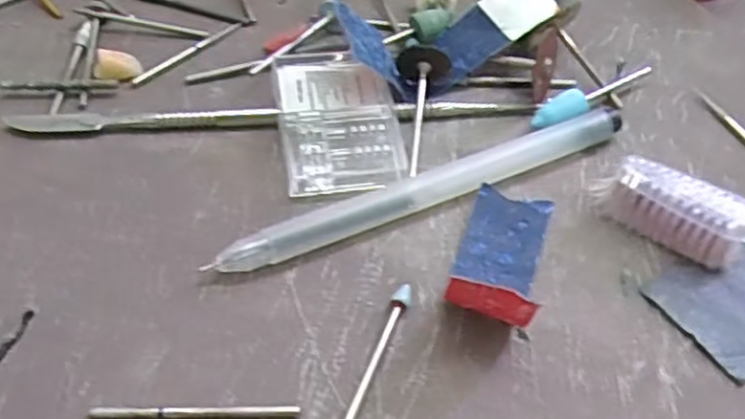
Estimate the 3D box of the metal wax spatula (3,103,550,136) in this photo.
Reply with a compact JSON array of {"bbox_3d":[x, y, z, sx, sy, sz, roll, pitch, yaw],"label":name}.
[{"bbox_3d":[-0.025,-0.028,0.210,0.152,0.007,0.010,-2,51,-8],"label":"metal wax spatula"}]

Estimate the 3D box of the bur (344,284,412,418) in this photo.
[{"bbox_3d":[0.000,0.034,0.163,0.004,0.004,0.041,22,53,11],"label":"bur"}]

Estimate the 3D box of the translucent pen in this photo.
[{"bbox_3d":[0.017,-0.006,0.194,0.122,0.009,0.010,-19,55,-20],"label":"translucent pen"}]

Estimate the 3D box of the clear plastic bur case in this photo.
[{"bbox_3d":[-0.010,-0.026,0.205,0.033,0.010,0.048,-5,51,-11],"label":"clear plastic bur case"}]

